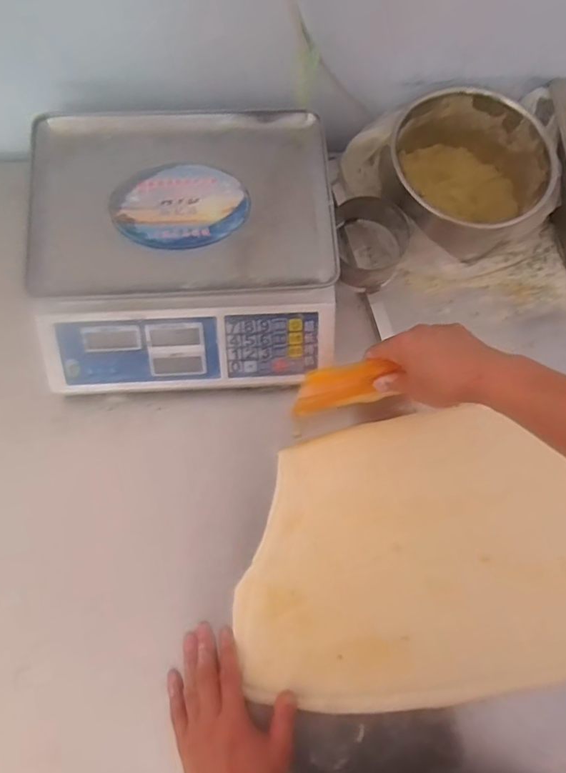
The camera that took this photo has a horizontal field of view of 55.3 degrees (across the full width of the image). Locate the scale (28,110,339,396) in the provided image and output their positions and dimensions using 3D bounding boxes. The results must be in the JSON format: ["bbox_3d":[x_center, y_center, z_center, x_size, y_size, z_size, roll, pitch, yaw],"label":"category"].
[{"bbox_3d":[-0.112,-0.158,0.655,0.344,0.131,0.316,-2,75,-4],"label":"scale"}]

